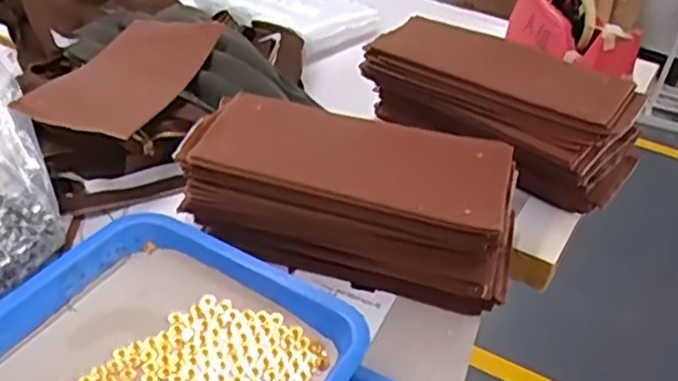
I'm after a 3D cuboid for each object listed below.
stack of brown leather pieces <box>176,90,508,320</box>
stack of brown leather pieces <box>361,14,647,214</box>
[{"bbox_3d":[0.009,0.002,0.595,0.278,0.094,0.121,13,38,7],"label":"stack of brown leather pieces"},{"bbox_3d":[0.169,-0.091,0.727,0.284,0.090,0.137,30,43,27],"label":"stack of brown leather pieces"}]

